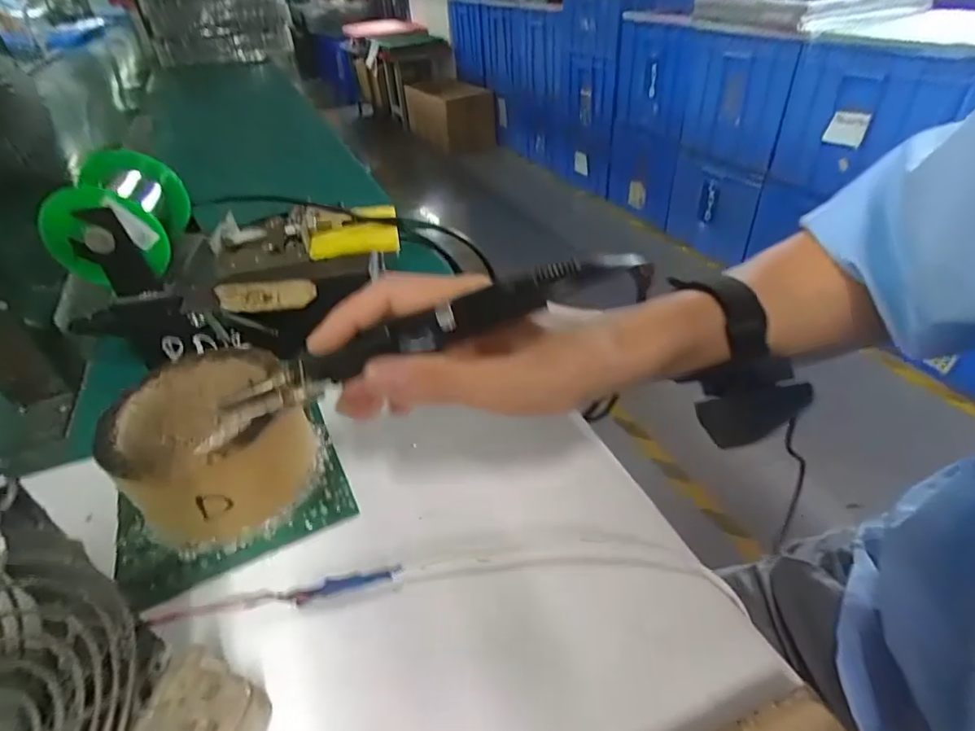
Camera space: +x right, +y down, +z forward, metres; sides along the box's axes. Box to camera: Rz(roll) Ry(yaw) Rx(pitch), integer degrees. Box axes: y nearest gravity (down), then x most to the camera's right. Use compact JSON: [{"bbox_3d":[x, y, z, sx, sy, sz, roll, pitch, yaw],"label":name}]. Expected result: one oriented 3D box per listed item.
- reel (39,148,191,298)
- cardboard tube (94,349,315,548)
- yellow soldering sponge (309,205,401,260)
[{"bbox_3d":[-0.249,-0.101,0.355,0.069,0.066,0.086,-8,39,-4],"label":"reel"},{"bbox_3d":[-0.150,0.043,0.288,0.095,0.061,0.094,-22,42,-20],"label":"cardboard tube"},{"bbox_3d":[-0.101,-0.104,0.395,0.063,0.014,0.060,-8,39,-4],"label":"yellow soldering sponge"}]

